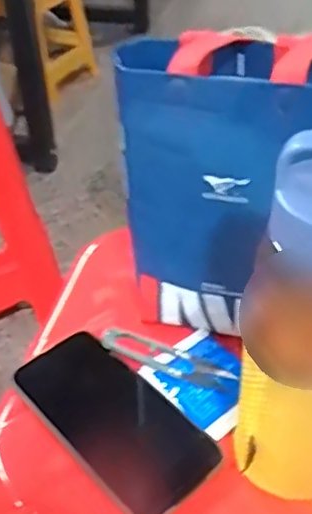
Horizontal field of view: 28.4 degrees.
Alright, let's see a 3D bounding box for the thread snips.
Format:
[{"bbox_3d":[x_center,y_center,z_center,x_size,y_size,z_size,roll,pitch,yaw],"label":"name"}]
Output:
[{"bbox_3d":[0.009,0.077,0.470,0.105,0.014,0.019,18,45,22],"label":"thread snips"}]

